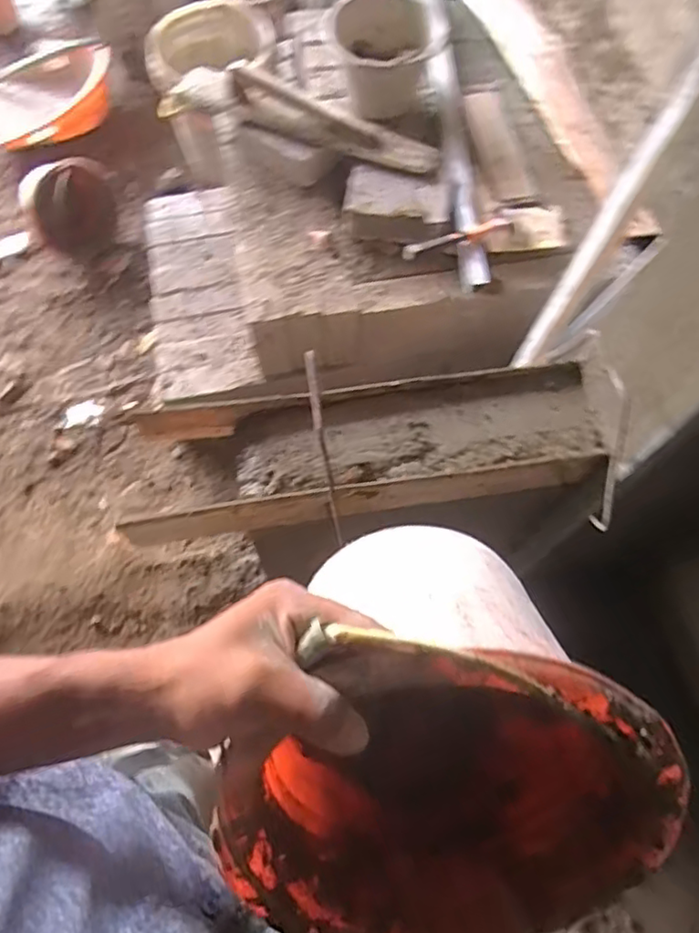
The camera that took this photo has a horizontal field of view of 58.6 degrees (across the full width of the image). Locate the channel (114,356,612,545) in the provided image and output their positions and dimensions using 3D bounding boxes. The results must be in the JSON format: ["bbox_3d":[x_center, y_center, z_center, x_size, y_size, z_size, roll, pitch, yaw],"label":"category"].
[{"bbox_3d":[0.027,-0.032,0.816,0.578,0.080,0.187,-9,68,-5],"label":"channel"}]

